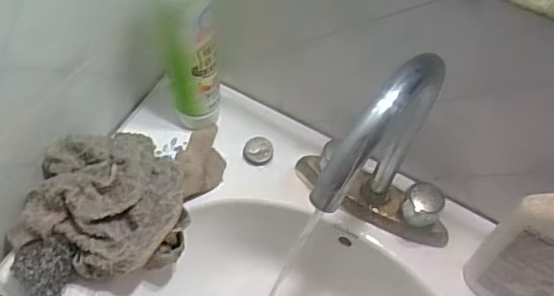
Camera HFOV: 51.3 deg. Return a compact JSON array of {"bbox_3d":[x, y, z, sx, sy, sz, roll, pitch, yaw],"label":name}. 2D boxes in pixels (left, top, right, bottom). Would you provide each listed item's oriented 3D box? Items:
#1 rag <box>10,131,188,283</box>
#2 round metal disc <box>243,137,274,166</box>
[{"bbox_3d":[-0.173,0.052,0.596,0.165,0.073,0.150,17,56,6],"label":"rag"},{"bbox_3d":[-0.023,0.004,0.685,0.035,0.016,0.031,9,56,1],"label":"round metal disc"}]

